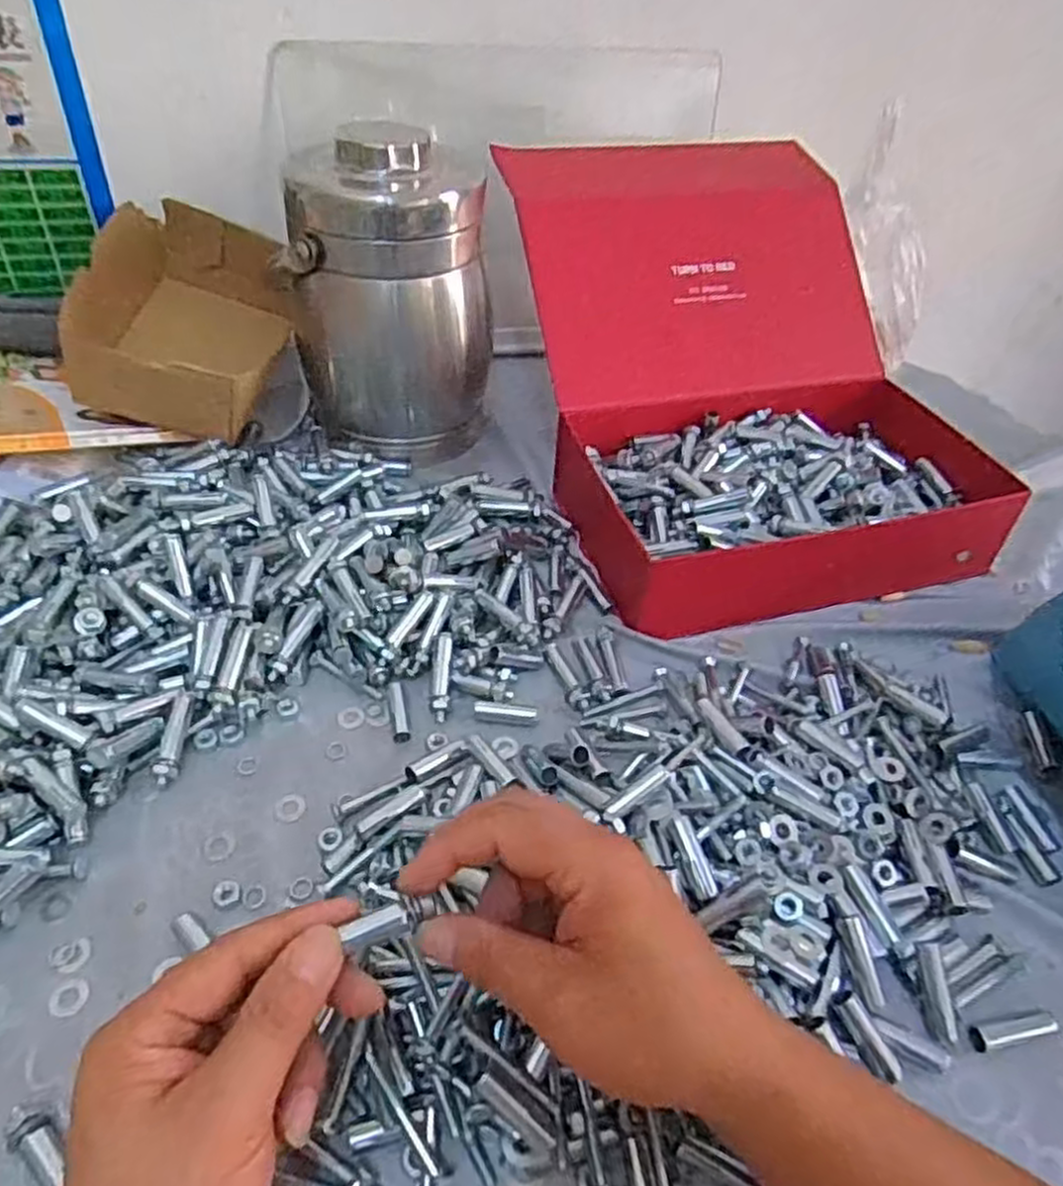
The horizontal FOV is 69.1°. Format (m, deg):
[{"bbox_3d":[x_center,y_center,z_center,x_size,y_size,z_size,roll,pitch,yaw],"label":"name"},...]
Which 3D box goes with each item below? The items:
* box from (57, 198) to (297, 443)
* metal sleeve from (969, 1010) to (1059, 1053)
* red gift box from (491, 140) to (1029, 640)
[{"bbox_3d":[-0.276,-0.227,0.643,0.154,0.102,0.192,0,45,-5],"label":"box"},{"bbox_3d":[0.223,0.199,0.354,0.045,0.010,0.012,-5,45,-10],"label":"metal sleeve"},{"bbox_3d":[0.161,-0.190,0.623,0.296,0.188,0.385,-9,46,-14],"label":"red gift box"}]

